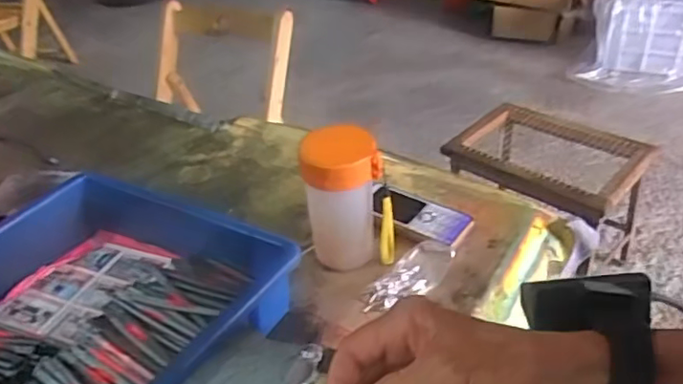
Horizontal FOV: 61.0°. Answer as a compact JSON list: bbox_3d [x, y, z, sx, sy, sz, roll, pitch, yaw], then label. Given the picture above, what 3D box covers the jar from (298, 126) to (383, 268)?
[{"bbox_3d":[0.001,0.009,0.545,0.070,0.136,0.059,-5,35,-1],"label":"jar"}]

